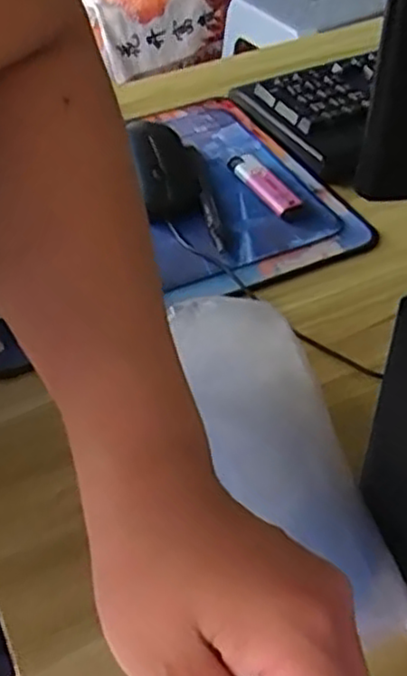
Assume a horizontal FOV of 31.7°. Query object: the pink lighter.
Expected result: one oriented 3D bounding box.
[{"bbox_3d":[0.047,-0.117,0.550,0.020,0.015,0.085,-22,49,-17],"label":"pink lighter"}]

